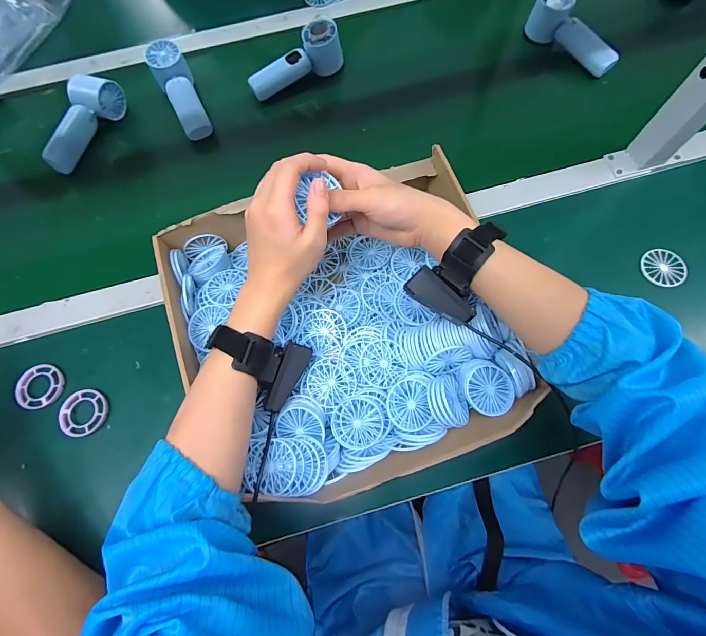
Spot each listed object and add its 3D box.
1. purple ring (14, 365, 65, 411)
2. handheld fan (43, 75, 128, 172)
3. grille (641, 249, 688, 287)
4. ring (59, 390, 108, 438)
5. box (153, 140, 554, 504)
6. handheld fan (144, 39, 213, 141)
[{"bbox_3d":[-0.365,0.080,0.435,0.049,0.006,0.051,-1,72,2],"label":"purple ring"},{"bbox_3d":[-0.401,-0.287,0.549,0.047,0.050,0.154,15,73,7],"label":"handheld fan"},{"bbox_3d":[0.384,-0.061,0.461,0.048,0.010,0.046,31,76,11],"label":"grille"},{"bbox_3d":[-0.308,0.108,0.425,0.049,0.010,0.049,-1,72,2],"label":"ring"},{"bbox_3d":[-0.010,0.008,0.410,0.324,0.065,0.299,-19,72,-4],"label":"box"},{"bbox_3d":[-0.261,-0.340,0.567,0.051,0.058,0.153,-24,73,-6],"label":"handheld fan"}]

